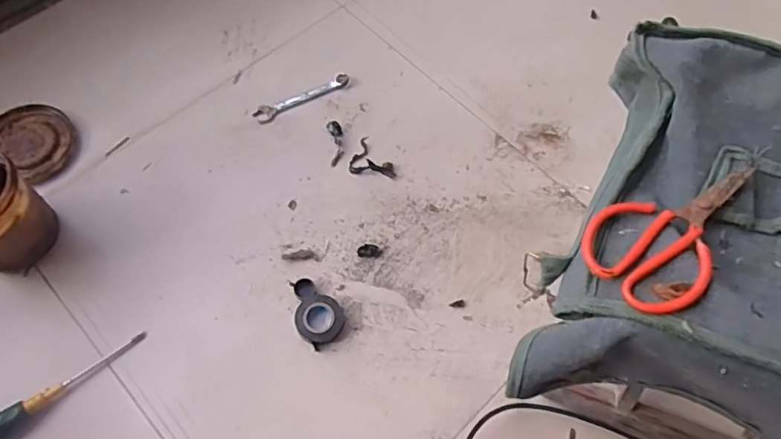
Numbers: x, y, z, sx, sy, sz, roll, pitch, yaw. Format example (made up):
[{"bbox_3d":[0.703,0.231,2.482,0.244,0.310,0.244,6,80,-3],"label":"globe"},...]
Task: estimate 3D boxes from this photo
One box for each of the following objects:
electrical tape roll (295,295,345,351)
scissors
[{"bbox_3d":[-0.088,0.123,0.702,0.059,0.017,0.058,40,71,15],"label":"electrical tape roll"},{"bbox_3d":[0.222,0.004,0.446,0.144,0.026,0.090,-41,73,-19],"label":"scissors"}]

